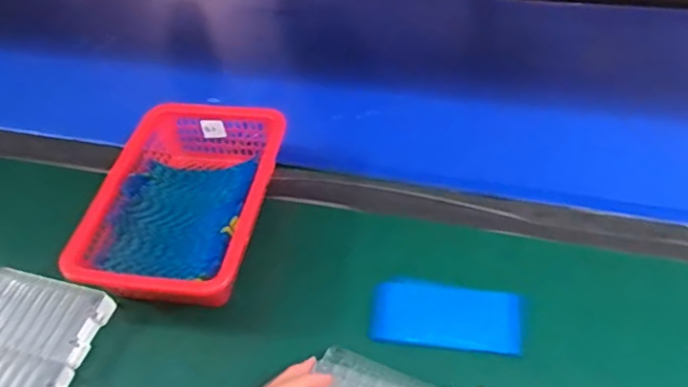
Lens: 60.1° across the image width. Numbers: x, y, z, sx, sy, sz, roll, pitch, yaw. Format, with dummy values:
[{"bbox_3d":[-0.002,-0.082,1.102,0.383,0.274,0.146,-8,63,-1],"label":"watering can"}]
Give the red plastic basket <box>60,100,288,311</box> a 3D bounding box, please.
[{"bbox_3d":[-0.149,0.012,0.570,0.152,0.067,0.219,5,48,10],"label":"red plastic basket"}]

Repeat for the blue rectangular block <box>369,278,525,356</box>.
[{"bbox_3d":[0.087,0.102,0.508,0.125,0.005,0.059,4,48,10],"label":"blue rectangular block"}]

